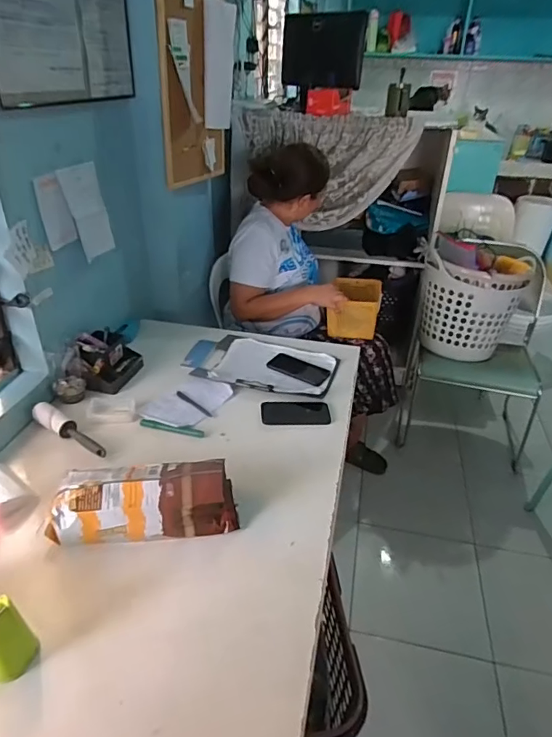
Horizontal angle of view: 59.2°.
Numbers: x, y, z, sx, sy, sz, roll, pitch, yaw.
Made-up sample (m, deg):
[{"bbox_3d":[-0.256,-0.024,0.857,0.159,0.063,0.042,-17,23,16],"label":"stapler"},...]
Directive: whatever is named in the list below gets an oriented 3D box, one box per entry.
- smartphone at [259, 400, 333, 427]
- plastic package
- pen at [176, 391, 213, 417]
[{"bbox_3d":[0.046,0.103,1.130,0.158,0.012,0.080,0,32,-4],"label":"smartphone"},{"bbox_3d":[-0.221,0.227,0.829,0.298,0.091,0.109,-2,32,-6],"label":"plastic package"},{"bbox_3d":[-0.194,0.084,1.150,0.016,0.006,0.137,-25,41,-36],"label":"pen"}]

